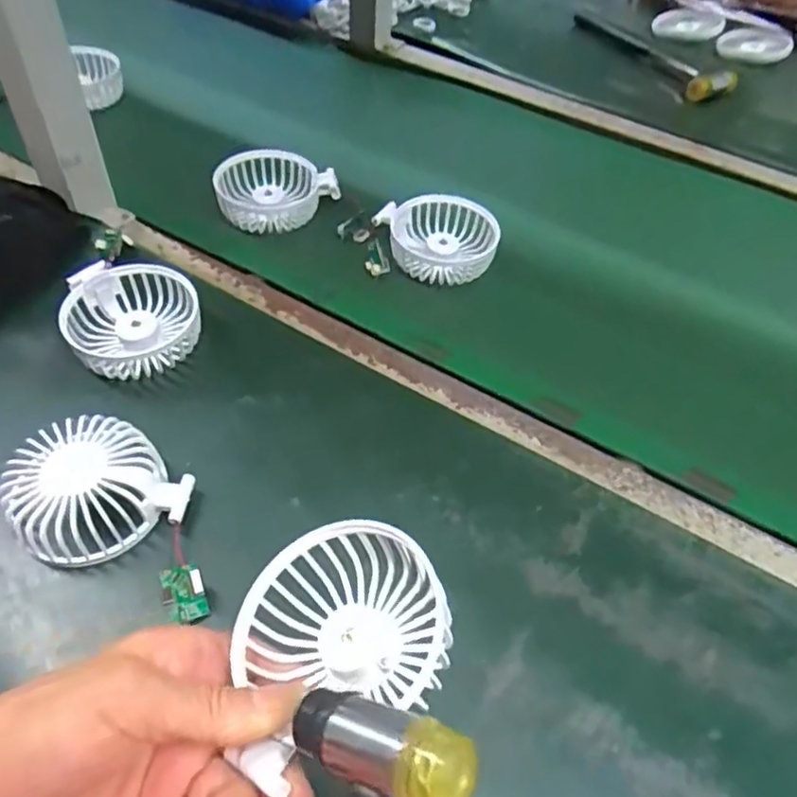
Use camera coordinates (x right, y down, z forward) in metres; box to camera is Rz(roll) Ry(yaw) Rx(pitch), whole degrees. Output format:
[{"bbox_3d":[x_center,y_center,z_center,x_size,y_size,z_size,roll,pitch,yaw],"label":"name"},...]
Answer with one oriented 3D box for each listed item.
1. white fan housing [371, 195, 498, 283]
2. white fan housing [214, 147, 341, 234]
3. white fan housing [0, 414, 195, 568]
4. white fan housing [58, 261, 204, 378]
[{"bbox_3d":[0.039,-0.134,0.559,0.093,0.031,0.083,-17,54,-16],"label":"white fan housing"},{"bbox_3d":[-0.114,-0.183,0.590,0.110,0.034,0.082,-16,54,-15],"label":"white fan housing"},{"bbox_3d":[-0.180,0.051,0.389,0.090,0.039,0.090,-34,60,-26],"label":"white fan housing"},{"bbox_3d":[-0.191,-0.056,0.481,0.091,0.038,0.091,-12,53,-12],"label":"white fan housing"}]

